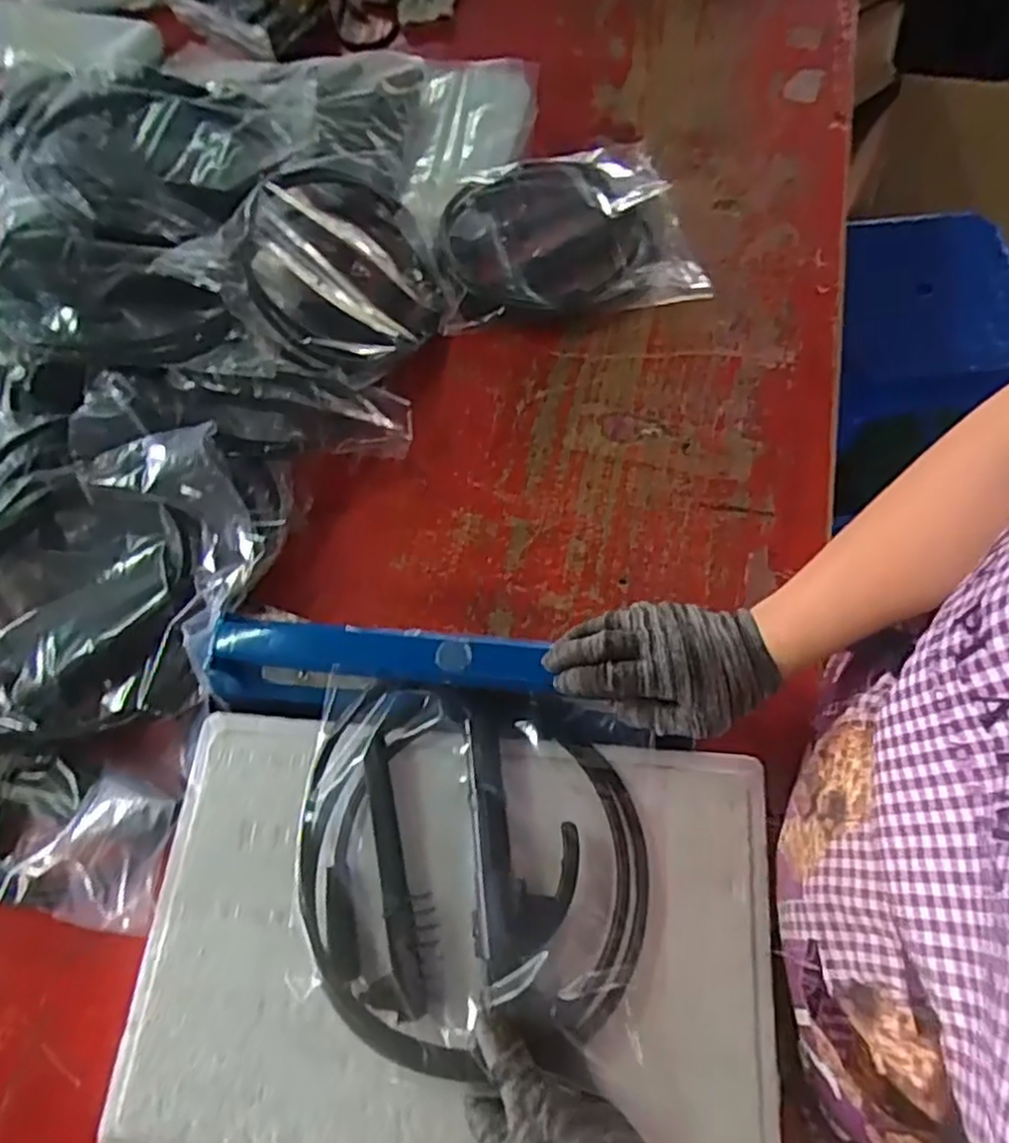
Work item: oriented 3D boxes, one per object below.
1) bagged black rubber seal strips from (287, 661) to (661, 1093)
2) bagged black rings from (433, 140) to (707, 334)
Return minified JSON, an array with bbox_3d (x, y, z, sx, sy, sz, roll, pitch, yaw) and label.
[{"bbox_3d":[-0.024,0.195,0.499,0.233,0.048,0.236,2,68,4],"label":"bagged black rubber seal strips"},{"bbox_3d":[0.057,-0.379,0.789,0.276,0.034,0.231,-11,68,-1],"label":"bagged black rings"}]

